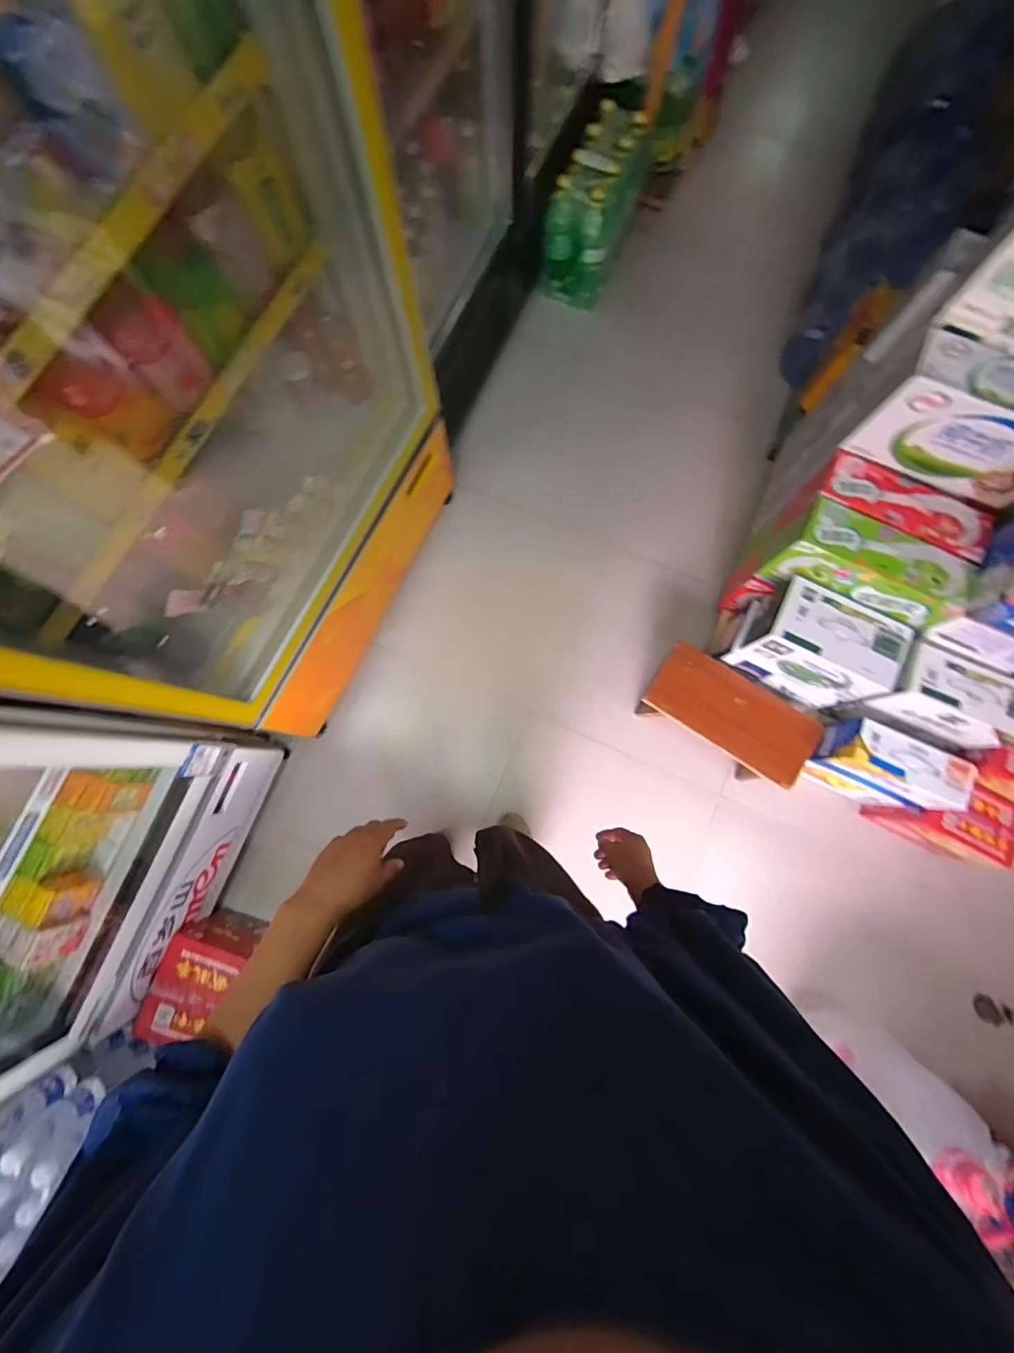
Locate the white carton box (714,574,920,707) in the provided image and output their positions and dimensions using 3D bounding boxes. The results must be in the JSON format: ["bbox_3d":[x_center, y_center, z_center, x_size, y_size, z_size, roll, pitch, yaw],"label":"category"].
[{"bbox_3d":[0.753,-0.074,1.202,0.312,0.229,0.180,27,80,4],"label":"white carton box"}]

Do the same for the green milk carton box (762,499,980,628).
[{"bbox_3d":[0.799,-0.239,1.085,0.351,0.198,0.133,31,80,5],"label":"green milk carton box"}]

